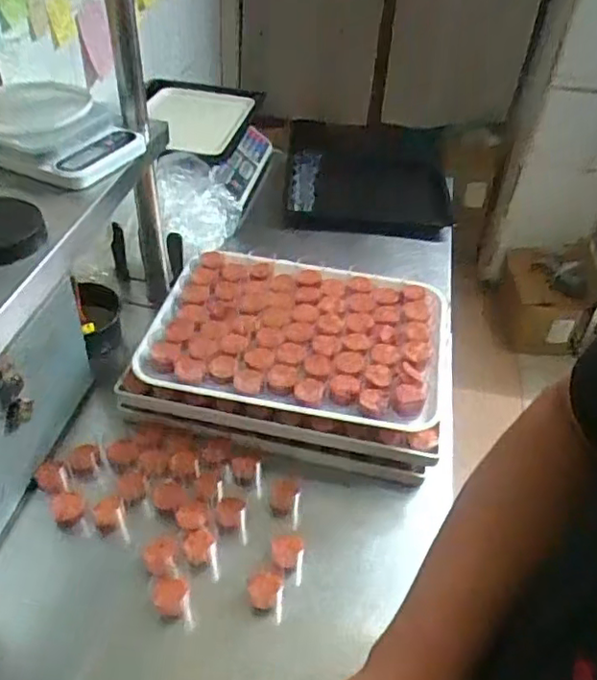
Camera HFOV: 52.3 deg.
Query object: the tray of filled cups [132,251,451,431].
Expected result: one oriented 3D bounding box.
[{"bbox_3d":[0.011,-0.016,0.889,0.409,0.028,0.293,11,43,6],"label":"tray of filled cups"}]

